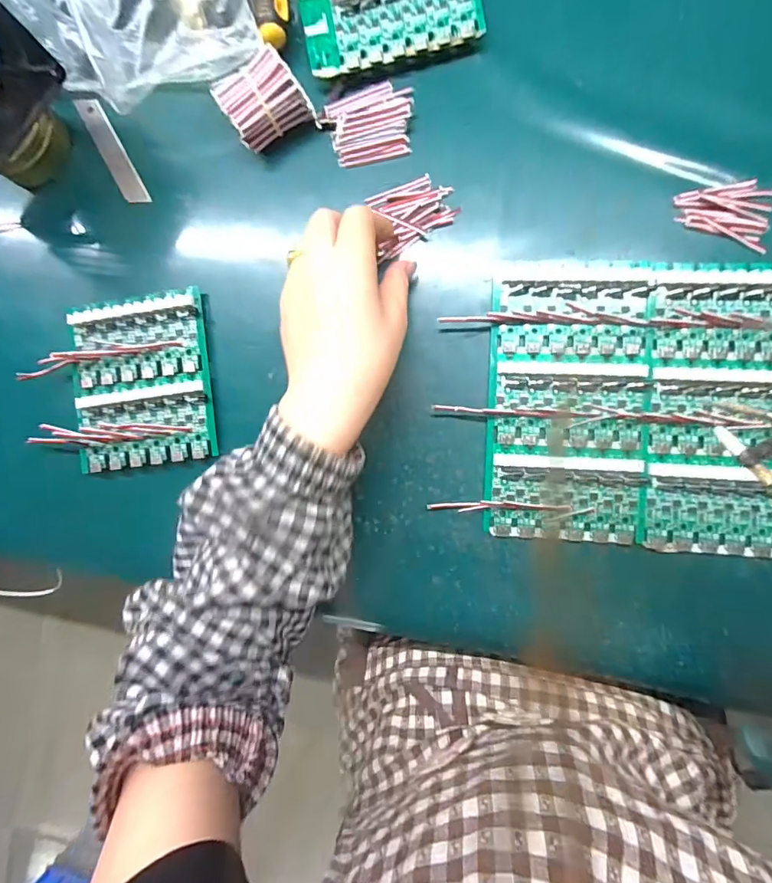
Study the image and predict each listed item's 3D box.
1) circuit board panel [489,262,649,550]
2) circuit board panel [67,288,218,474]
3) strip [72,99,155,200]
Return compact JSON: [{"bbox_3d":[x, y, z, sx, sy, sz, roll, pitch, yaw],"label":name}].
[{"bbox_3d":[0.124,-0.025,0.314,0.102,0.006,0.181,2,91,8],"label":"circuit board panel"},{"bbox_3d":[-0.181,-0.044,0.339,0.102,0.015,0.122,-8,89,8],"label":"circuit board panel"},{"bbox_3d":[-0.211,-0.224,0.358,0.019,0.004,0.096,-28,86,-2],"label":"strip"}]

